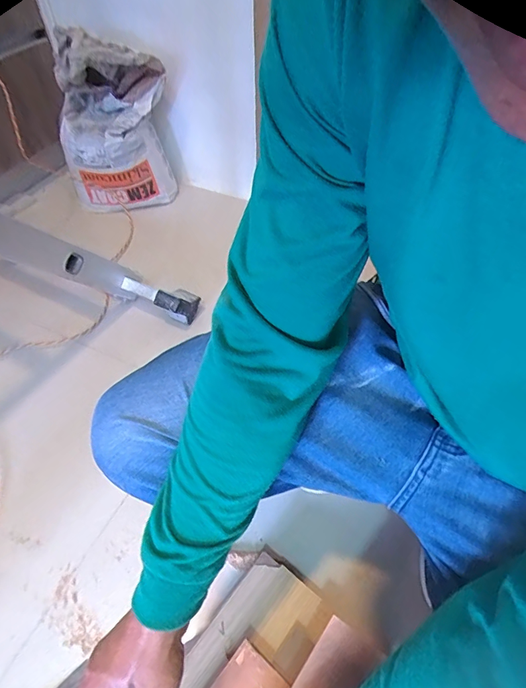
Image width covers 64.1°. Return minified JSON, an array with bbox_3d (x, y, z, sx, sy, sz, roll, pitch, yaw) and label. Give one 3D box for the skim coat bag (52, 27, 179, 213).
[{"bbox_3d":[-0.340,-0.508,0.980,0.244,0.349,0.184,-6,51,-4],"label":"skim coat bag"}]

